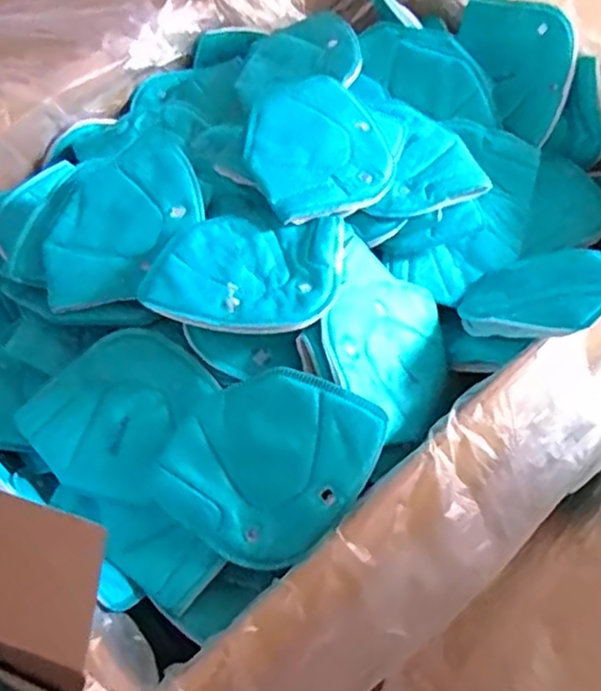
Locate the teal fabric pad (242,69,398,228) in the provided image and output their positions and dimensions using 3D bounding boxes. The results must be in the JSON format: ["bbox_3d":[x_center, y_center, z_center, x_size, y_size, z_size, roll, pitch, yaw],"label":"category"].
[{"bbox_3d":[0.009,-0.145,0.513,0.105,0.030,0.123,-21,62,-14],"label":"teal fabric pad"}]

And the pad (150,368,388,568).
[{"bbox_3d":[-0.018,0.066,0.404,0.103,0.012,0.115,34,87,6],"label":"pad"}]

